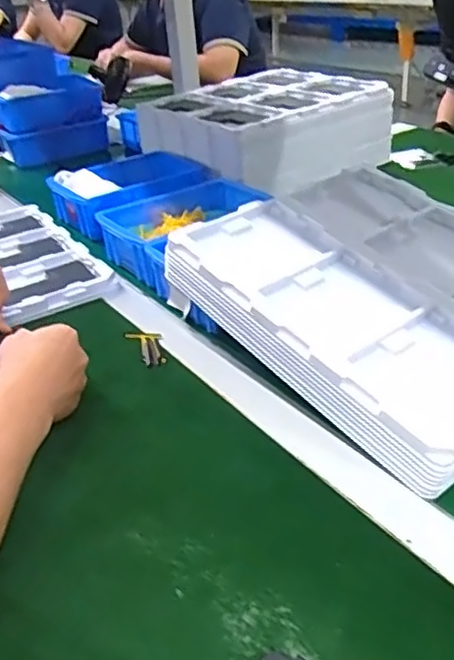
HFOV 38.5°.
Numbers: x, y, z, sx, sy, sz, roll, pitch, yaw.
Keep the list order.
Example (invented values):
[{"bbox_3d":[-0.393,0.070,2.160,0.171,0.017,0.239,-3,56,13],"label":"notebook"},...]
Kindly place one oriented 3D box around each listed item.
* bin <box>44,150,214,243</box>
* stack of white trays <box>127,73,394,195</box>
[{"bbox_3d":[-0.143,-0.206,0.950,0.209,0.052,0.210,-26,37,-31],"label":"bin"},{"bbox_3d":[0.063,-0.333,1.090,0.328,0.118,0.292,-25,36,-29],"label":"stack of white trays"}]

